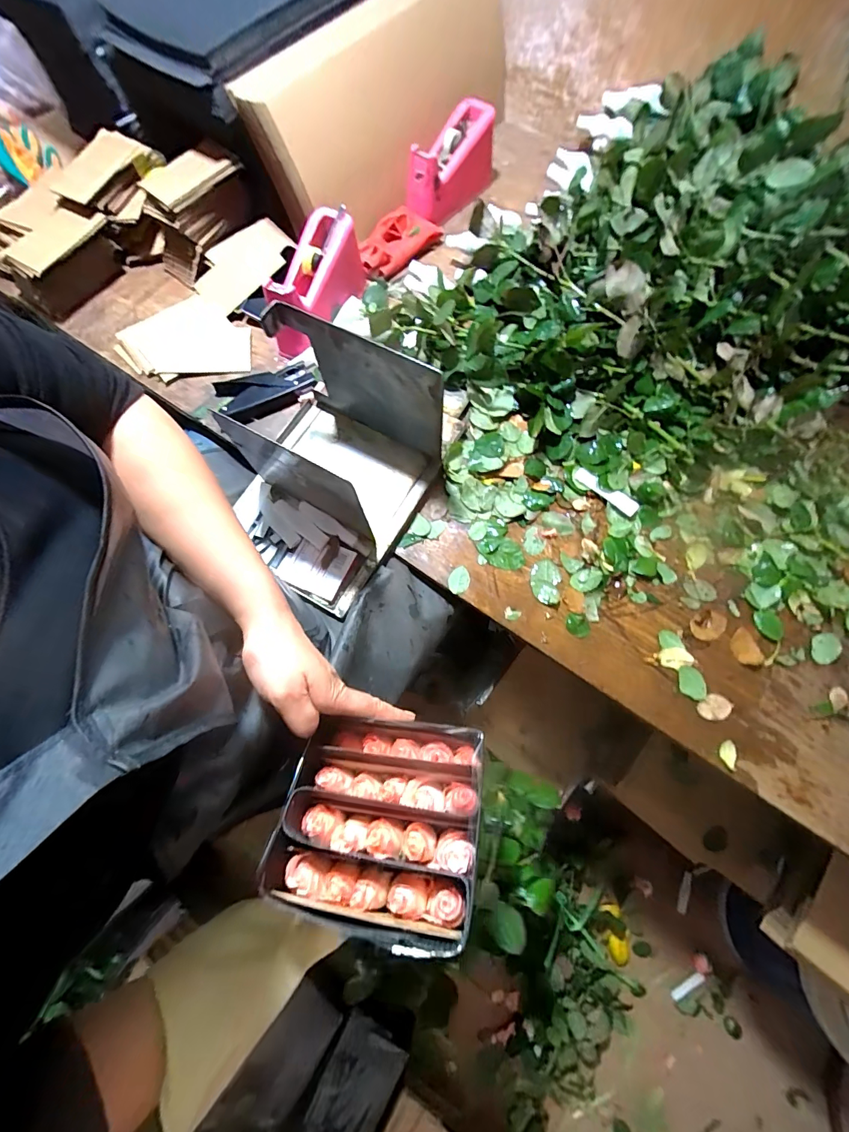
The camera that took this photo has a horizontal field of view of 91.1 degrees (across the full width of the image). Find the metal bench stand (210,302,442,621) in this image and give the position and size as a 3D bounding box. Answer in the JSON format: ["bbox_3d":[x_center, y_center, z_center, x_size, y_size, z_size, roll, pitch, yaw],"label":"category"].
[{"bbox_3d":[-0.126,-0.117,0.483,0.212,0.172,0.254,25,73,9],"label":"metal bench stand"}]

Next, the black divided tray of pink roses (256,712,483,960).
[{"bbox_3d":[-0.032,0.199,0.331,0.160,0.055,0.145,6,55,16],"label":"black divided tray of pink roses"}]

